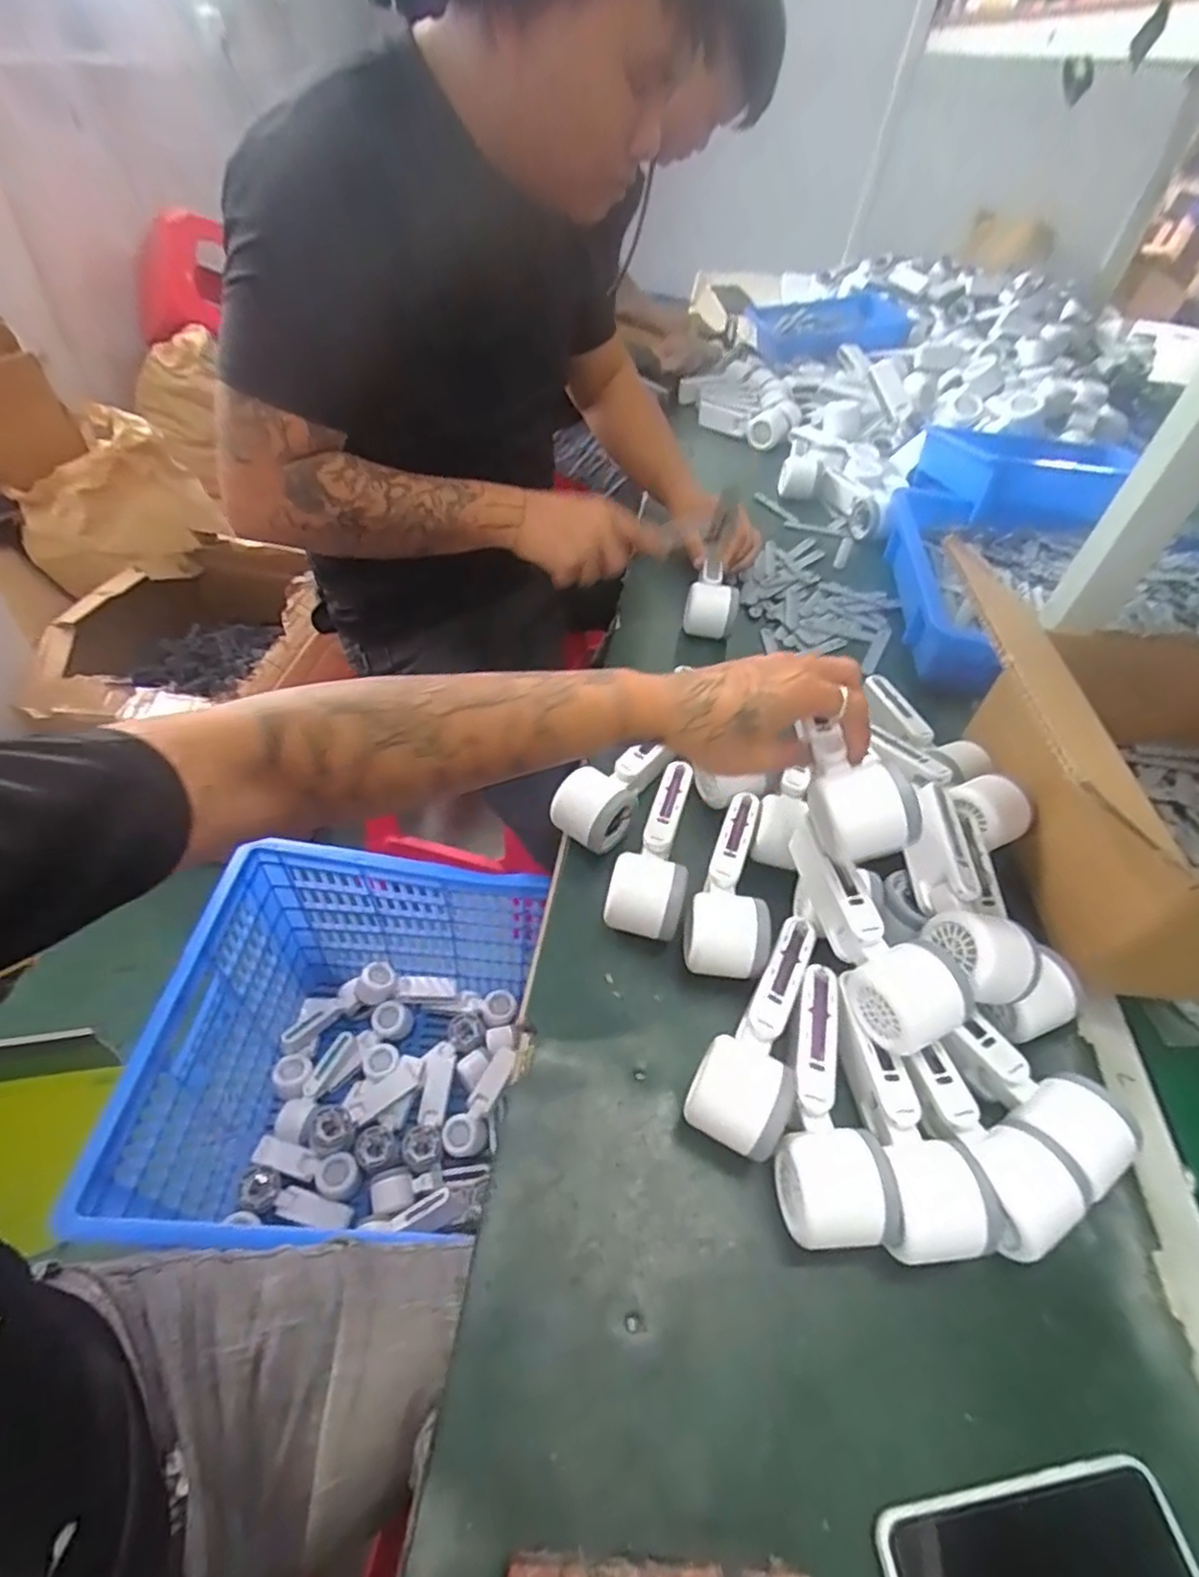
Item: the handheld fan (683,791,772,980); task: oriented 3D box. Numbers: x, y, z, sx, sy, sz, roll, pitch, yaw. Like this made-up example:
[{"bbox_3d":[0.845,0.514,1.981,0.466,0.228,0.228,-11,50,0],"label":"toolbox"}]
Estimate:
[{"bbox_3d":[0.100,0.069,0.534,0.060,0.048,0.156,9,49,3],"label":"handheld fan"}]

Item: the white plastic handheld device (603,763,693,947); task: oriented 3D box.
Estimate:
[{"bbox_3d":[0.048,0.045,0.551,0.055,0.049,0.154,12,49,6],"label":"white plastic handheld device"}]

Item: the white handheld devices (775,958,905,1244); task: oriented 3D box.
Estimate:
[{"bbox_3d":[0.138,0.196,0.435,0.060,0.043,0.163,4,49,-1],"label":"white handheld devices"}]

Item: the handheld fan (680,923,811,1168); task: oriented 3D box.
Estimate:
[{"bbox_3d":[0.109,0.161,0.466,0.056,0.043,0.165,23,50,14],"label":"handheld fan"}]

